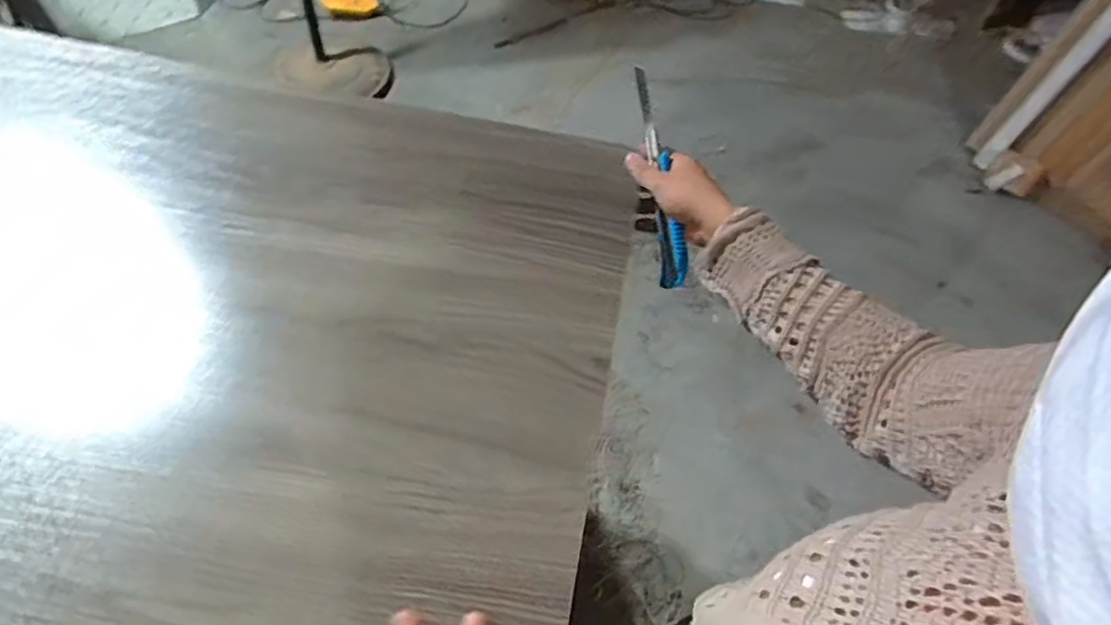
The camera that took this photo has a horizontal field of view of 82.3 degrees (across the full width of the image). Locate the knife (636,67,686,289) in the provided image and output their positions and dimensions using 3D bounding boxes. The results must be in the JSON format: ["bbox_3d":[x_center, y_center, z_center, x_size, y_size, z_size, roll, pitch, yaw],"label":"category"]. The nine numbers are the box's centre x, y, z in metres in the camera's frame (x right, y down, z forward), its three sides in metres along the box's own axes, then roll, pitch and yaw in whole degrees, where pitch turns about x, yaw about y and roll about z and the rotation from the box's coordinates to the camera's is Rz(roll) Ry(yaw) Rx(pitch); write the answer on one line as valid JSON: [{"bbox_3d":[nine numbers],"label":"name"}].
[{"bbox_3d":[0.100,-0.126,0.612,0.018,0.046,0.207,-12,93,-13],"label":"knife"}]

